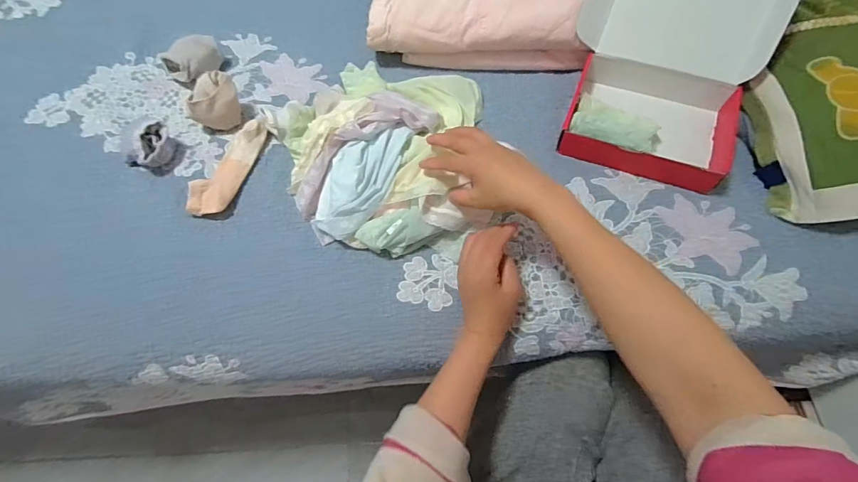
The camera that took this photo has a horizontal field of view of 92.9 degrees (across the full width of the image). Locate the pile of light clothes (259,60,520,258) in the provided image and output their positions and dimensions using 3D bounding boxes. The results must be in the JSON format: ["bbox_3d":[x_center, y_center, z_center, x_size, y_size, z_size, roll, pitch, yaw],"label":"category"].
[{"bbox_3d":[-0.041,-0.135,0.531,0.295,0.078,0.313,1,66,-3],"label":"pile of light clothes"}]

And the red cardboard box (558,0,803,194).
[{"bbox_3d":[0.311,-0.248,0.527,0.243,0.184,0.266,21,67,5],"label":"red cardboard box"}]

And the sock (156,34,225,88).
[{"bbox_3d":[-0.344,-0.268,0.601,0.084,0.044,0.066,-36,73,-17],"label":"sock"}]

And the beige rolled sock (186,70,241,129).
[{"bbox_3d":[-0.295,-0.190,0.558,0.067,0.056,0.044,-24,70,-13],"label":"beige rolled sock"}]

